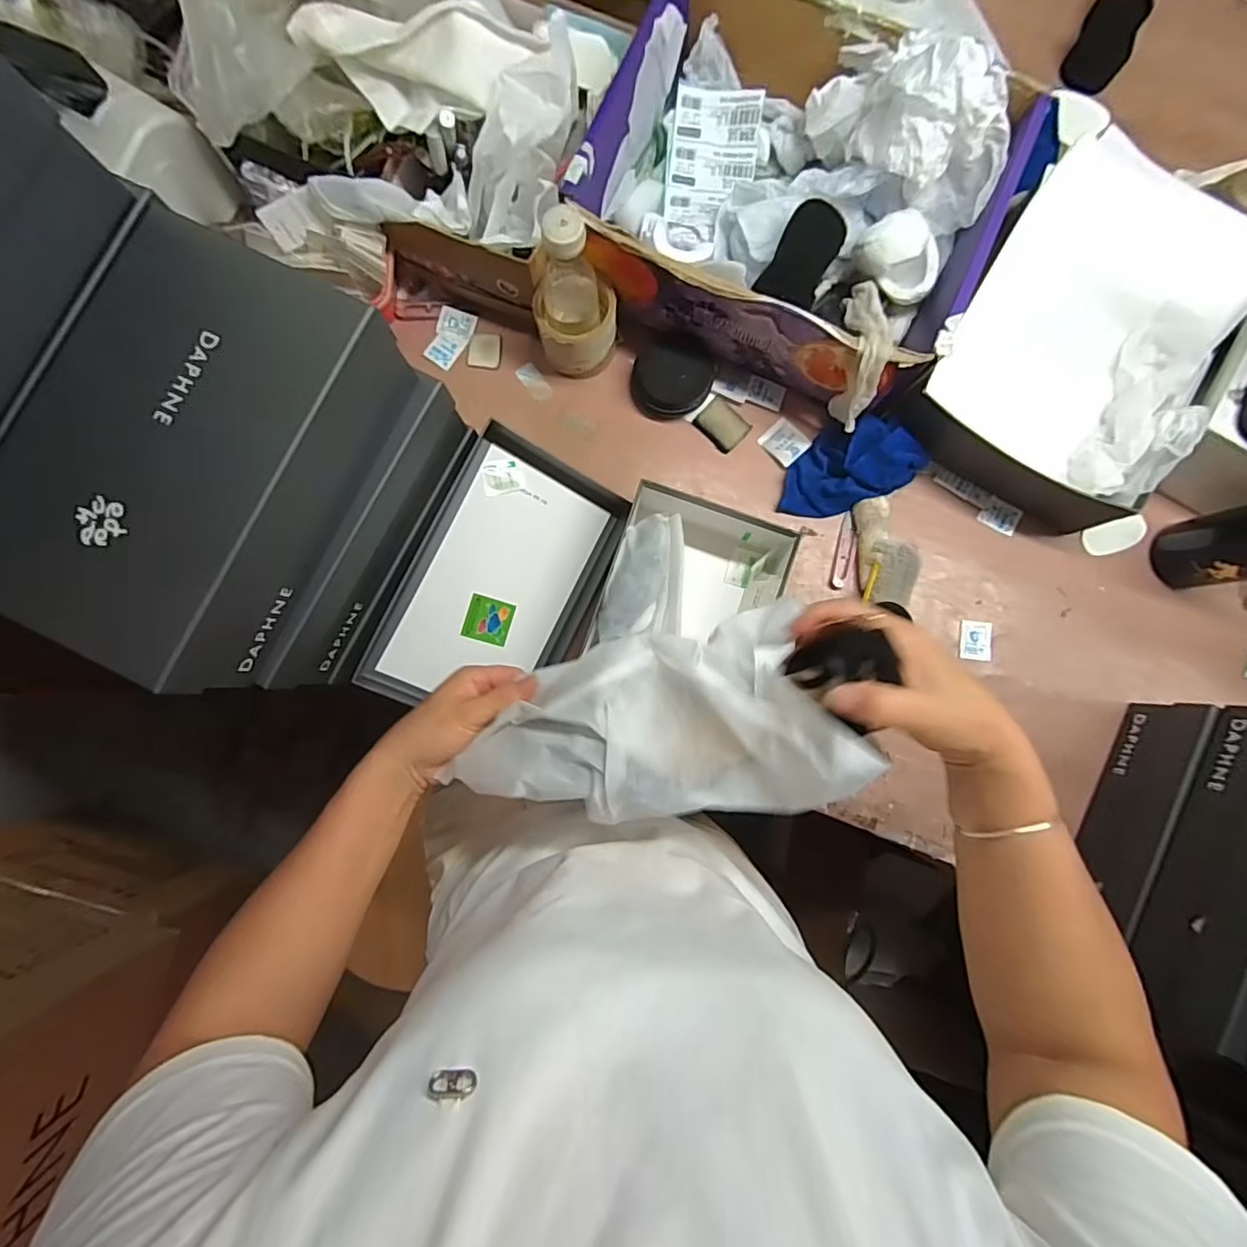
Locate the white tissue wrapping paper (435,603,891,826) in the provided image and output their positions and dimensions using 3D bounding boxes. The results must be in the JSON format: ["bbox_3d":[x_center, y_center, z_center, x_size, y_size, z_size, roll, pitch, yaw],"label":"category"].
[{"bbox_3d":[0.016,0.070,0.401,0.268,0.107,0.125,-9,86,13],"label":"white tissue wrapping paper"}]

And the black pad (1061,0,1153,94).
[{"bbox_3d":[0.610,-0.739,0.710,0.068,0.022,0.125,26,106,19],"label":"black pad"}]

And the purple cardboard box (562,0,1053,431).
[{"bbox_3d":[0.178,-0.460,0.608,0.399,0.176,0.347,23,86,2],"label":"purple cardboard box"}]

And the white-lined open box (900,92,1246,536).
[{"bbox_3d":[0.499,-0.309,0.618,0.254,0.128,0.321,31,87,2],"label":"white-lined open box"}]

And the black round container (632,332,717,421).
[{"bbox_3d":[0.058,-0.291,0.662,0.090,0.038,0.090,0,86,0],"label":"black round container"}]

